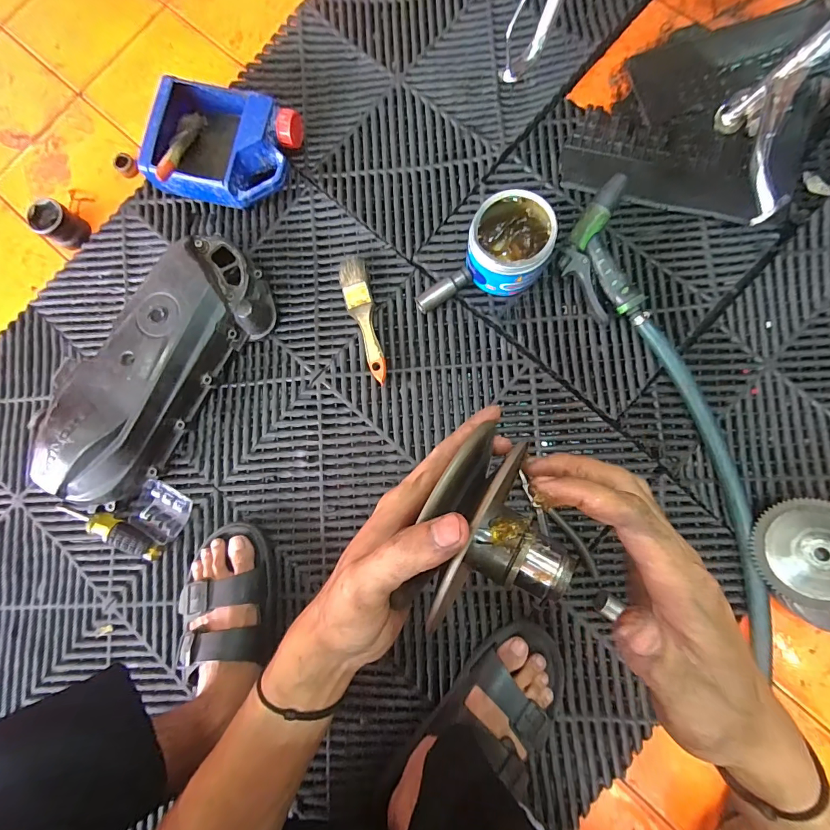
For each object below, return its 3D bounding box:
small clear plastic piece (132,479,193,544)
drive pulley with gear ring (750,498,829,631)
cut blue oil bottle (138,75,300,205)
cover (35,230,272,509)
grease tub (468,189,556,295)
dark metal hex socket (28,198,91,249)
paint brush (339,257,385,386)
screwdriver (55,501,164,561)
[{"bbox_3d":[-0.338,0.130,0.532,0.064,0.023,0.063,24,86,6],"label":"small clear plastic piece"},{"bbox_3d":[0.465,0.169,0.448,0.143,0.046,0.140,2,84,4],"label":"drive pulley with gear ring"},{"bbox_3d":[-0.268,-0.367,0.554,0.184,0.070,0.160,22,86,5],"label":"cut blue oil bottle"},{"bbox_3d":[-0.344,-0.062,0.520,0.150,0.082,0.379,35,87,6],"label":"cover"},{"bbox_3d":[0.123,-0.215,0.506,0.100,0.080,0.105,0,84,4],"label":"grease tub"},{"bbox_3d":[-0.514,-0.276,0.573,0.053,0.050,0.051,35,87,6],"label":"dark metal hex socket"},{"bbox_3d":[-0.071,-0.127,0.541,0.037,0.023,0.173,-12,84,2],"label":"paint brush"},{"bbox_3d":[-0.401,0.147,0.523,0.150,0.032,0.033,22,86,5],"label":"screwdriver"}]

